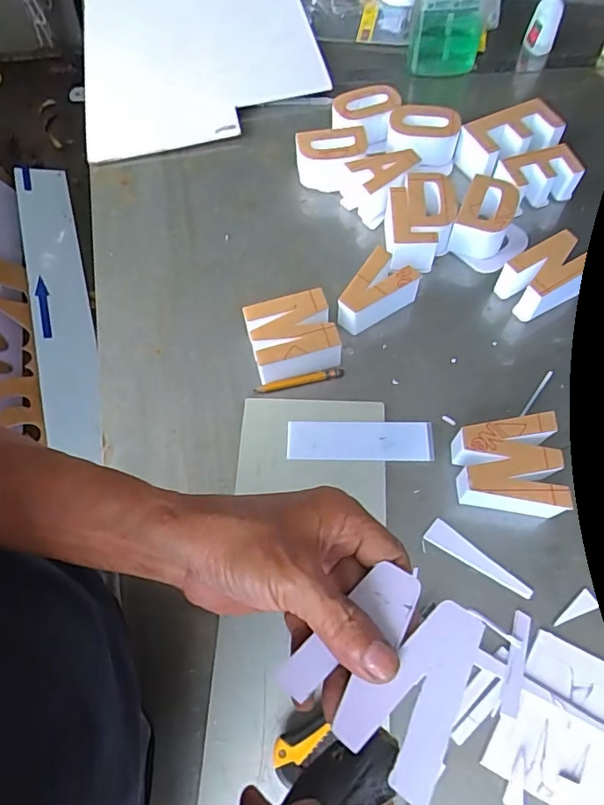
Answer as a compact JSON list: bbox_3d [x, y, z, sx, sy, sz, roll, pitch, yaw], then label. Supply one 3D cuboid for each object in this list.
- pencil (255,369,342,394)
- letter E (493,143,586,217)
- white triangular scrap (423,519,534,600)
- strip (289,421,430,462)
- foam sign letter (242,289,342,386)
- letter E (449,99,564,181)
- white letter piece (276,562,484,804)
[{"bbox_3d":[-0.003,-0.021,0.532,0.091,0.006,0.008,-12,64,-2],"label":"pencil"},{"bbox_3d":[0.274,-0.264,0.620,0.091,0.043,0.054,-19,65,-6],"label":"letter E"},{"bbox_3d":[0.152,0.135,0.452,0.095,0.004,0.022,30,69,16],"label":"white triangular scrap"},{"bbox_3d":[0.055,0.037,0.499,0.135,0.007,0.039,0,64,3],"label":"strip"},{"bbox_3d":[-0.009,-0.064,0.534,0.081,0.049,0.070,-14,64,-3],"label":"foam sign letter"},{"bbox_3d":[0.255,-0.318,0.648,0.117,0.054,0.071,-23,65,-8],"label":"letter E"},{"bbox_3d":[0.043,0.125,0.251,0.078,0.004,0.079,29,68,30],"label":"white letter piece"}]

